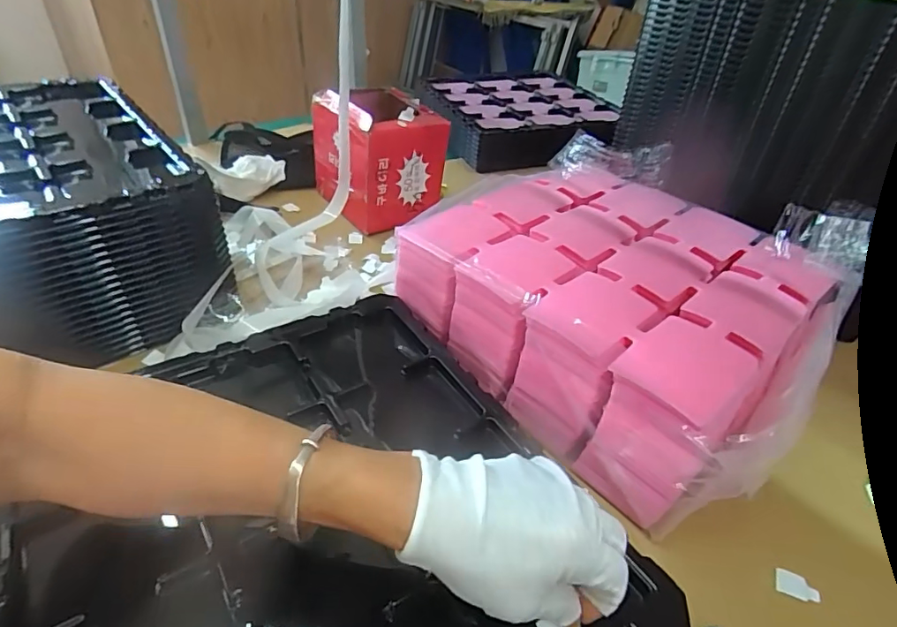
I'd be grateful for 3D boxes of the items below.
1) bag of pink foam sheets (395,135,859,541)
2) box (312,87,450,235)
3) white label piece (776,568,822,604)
[{"bbox_3d":[0.158,-0.014,0.488,0.295,0.124,0.355,-21,44,-29],"label":"bag of pink foam sheets"},{"bbox_3d":[-0.101,-0.223,0.736,0.121,0.153,0.161,-27,48,-34],"label":"box"},{"bbox_3d":[0.241,0.189,0.354,0.028,0.004,0.016,17,51,12],"label":"white label piece"}]

